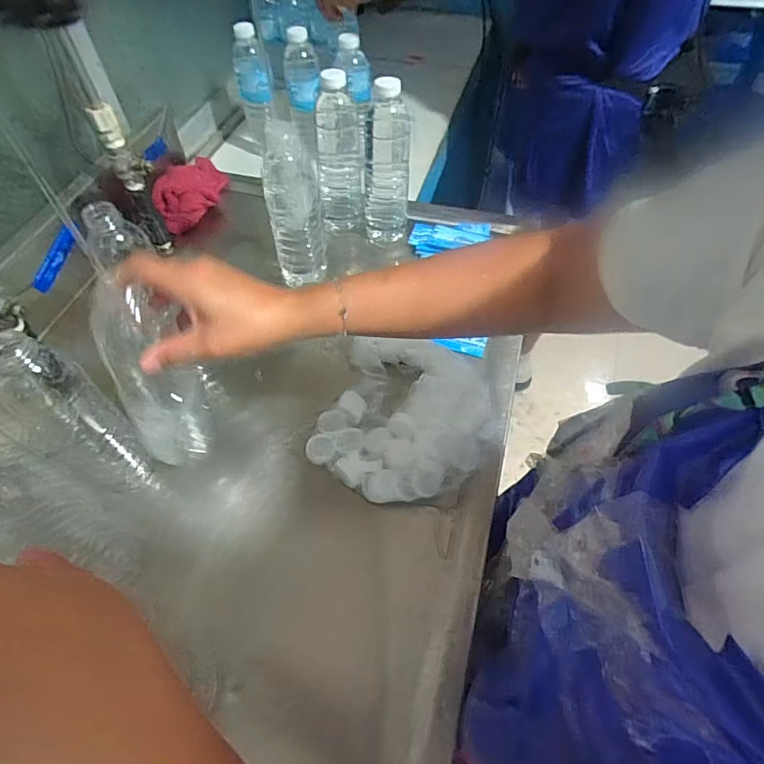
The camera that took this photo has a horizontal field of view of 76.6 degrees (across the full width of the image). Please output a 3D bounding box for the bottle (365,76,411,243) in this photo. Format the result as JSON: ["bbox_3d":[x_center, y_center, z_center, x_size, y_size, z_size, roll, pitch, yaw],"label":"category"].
[{"bbox_3d":[0.006,-0.285,0.649,0.059,0.210,0.058,4,55,5],"label":"bottle"}]

